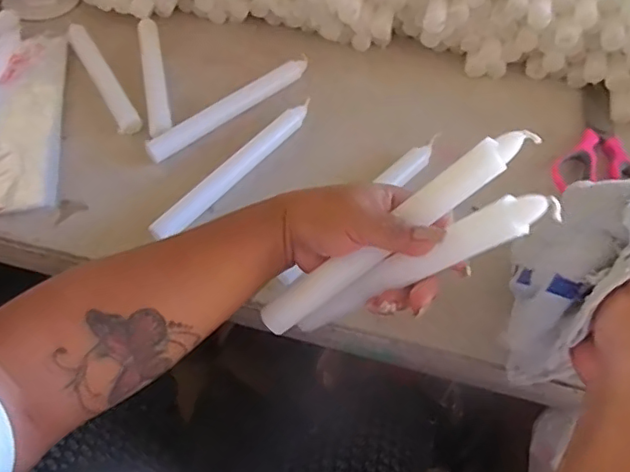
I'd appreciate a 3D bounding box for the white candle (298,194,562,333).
[{"bbox_3d":[0.059,0.021,0.358,0.021,0.193,0.018,28,45,-35],"label":"white candle"}]

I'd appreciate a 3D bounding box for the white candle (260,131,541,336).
[{"bbox_3d":[0.048,-0.001,0.365,0.207,0.017,0.021,-39,57,14],"label":"white candle"}]

